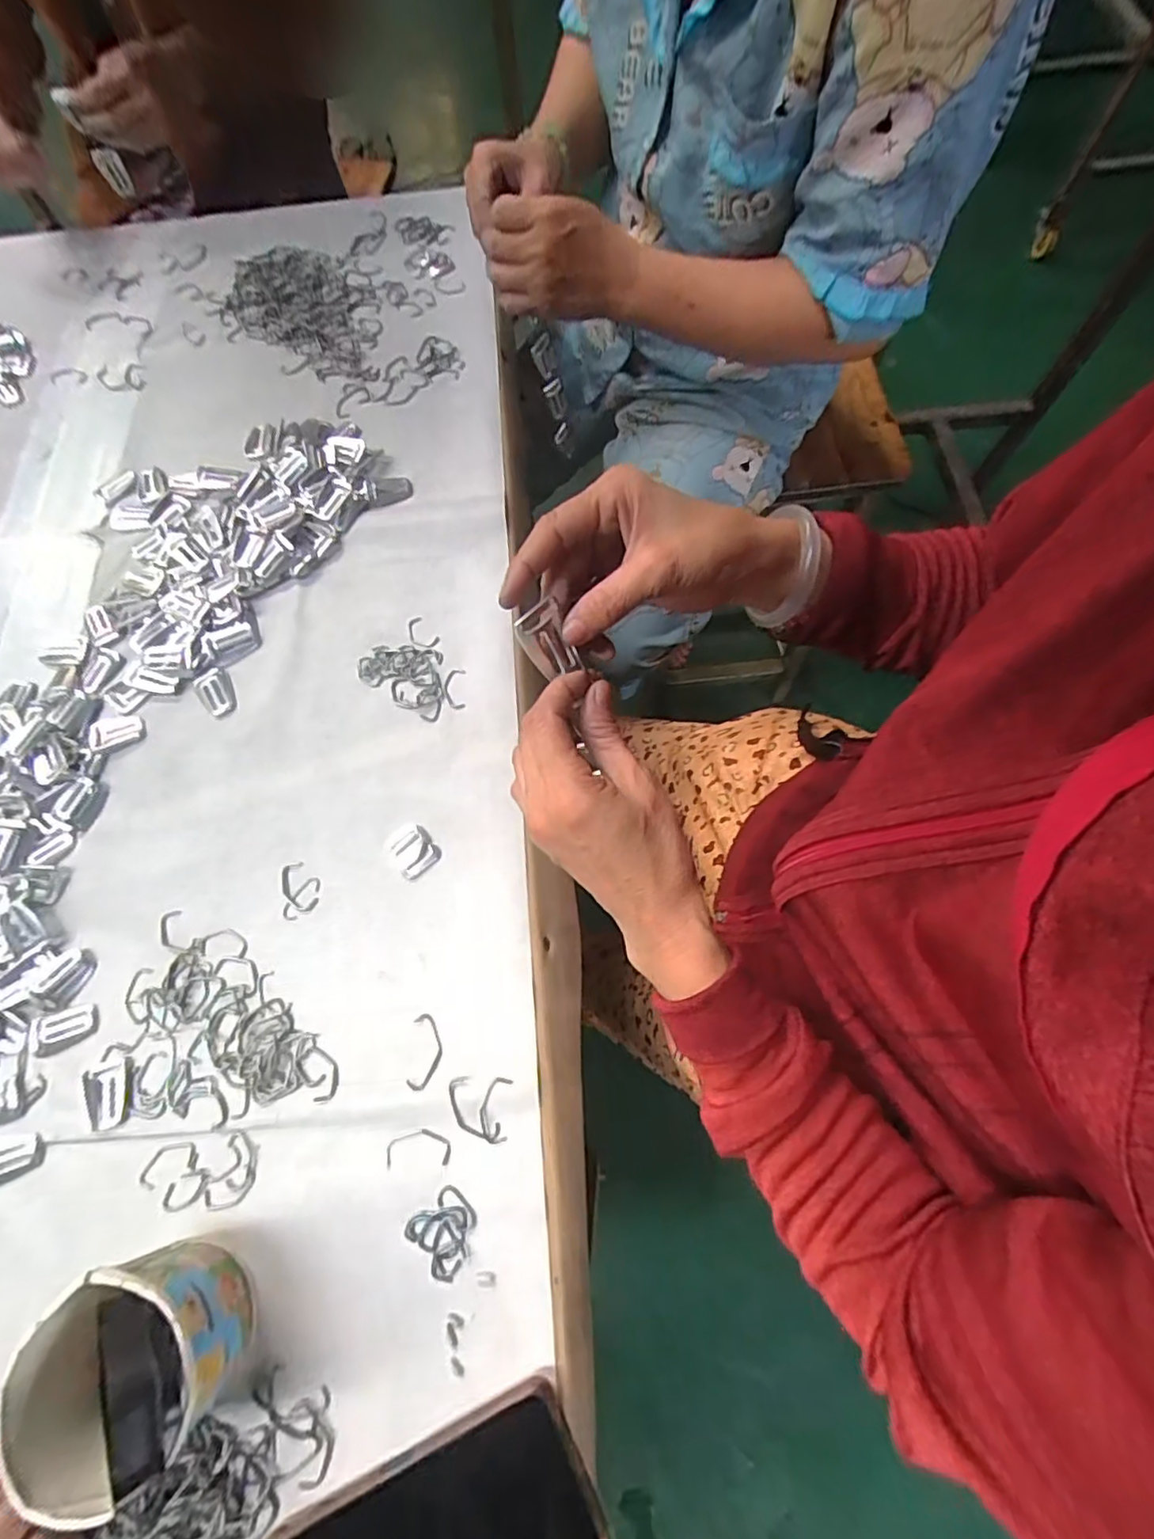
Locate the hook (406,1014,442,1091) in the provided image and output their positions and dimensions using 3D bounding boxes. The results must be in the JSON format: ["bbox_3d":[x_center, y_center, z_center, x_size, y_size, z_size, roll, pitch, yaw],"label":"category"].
[{"bbox_3d":[-0.099,0.185,0.399,0.020,0.004,0.045,3,71,2],"label":"hook"}]

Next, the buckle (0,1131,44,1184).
[{"bbox_3d":[-0.364,0.249,0.387,0.042,0.004,0.025,-17,71,-5],"label":"buckle"}]

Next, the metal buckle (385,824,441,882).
[{"bbox_3d":[-0.123,0.060,0.449,0.031,0.005,0.038,-42,75,-12],"label":"metal buckle"}]

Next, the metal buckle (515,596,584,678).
[{"bbox_3d":[-0.014,-0.062,0.298,0.025,0.040,0.004,-38,42,-15],"label":"metal buckle"}]

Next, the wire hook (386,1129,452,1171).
[{"bbox_3d":[-0.100,0.238,0.382,0.040,0.004,0.020,-4,70,0],"label":"wire hook"}]

